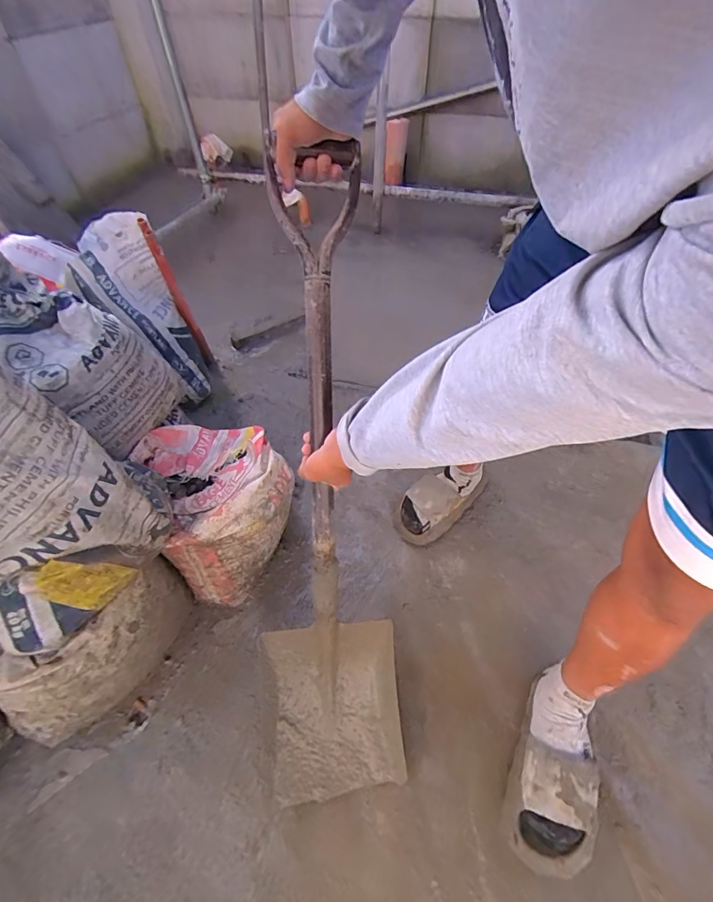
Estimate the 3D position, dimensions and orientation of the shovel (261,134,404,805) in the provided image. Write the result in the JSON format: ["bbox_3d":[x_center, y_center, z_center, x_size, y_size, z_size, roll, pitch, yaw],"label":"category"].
[{"bbox_3d":[-0.037,0.092,0.615,0.210,0.946,0.111,1,14,1],"label":"shovel"}]

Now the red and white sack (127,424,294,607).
[{"bbox_3d":[-0.304,0.104,0.915,0.309,0.238,0.302,31,51,25],"label":"red and white sack"}]

